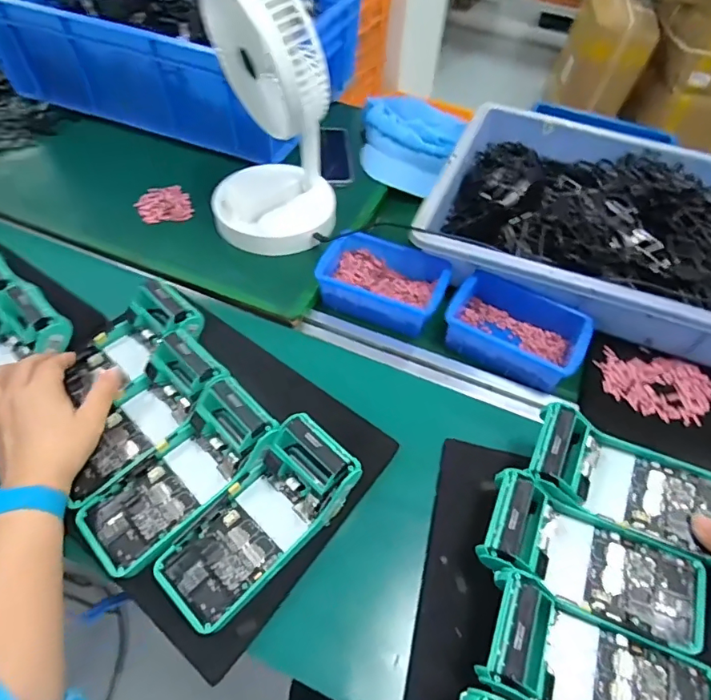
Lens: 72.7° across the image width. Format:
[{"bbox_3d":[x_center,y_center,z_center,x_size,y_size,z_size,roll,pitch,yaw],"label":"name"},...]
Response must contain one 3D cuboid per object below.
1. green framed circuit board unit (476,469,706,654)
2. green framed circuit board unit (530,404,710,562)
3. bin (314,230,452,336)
[{"bbox_3d":[0.189,0.169,0.391,0.175,0.042,0.079,25,53,0],"label":"green framed circuit board unit"},{"bbox_3d":[0.234,0.111,0.415,0.171,0.045,0.088,21,52,2],"label":"green framed circuit board unit"},{"bbox_3d":[0.035,-0.084,0.605,0.151,0.055,0.106,19,52,11],"label":"bin"}]

